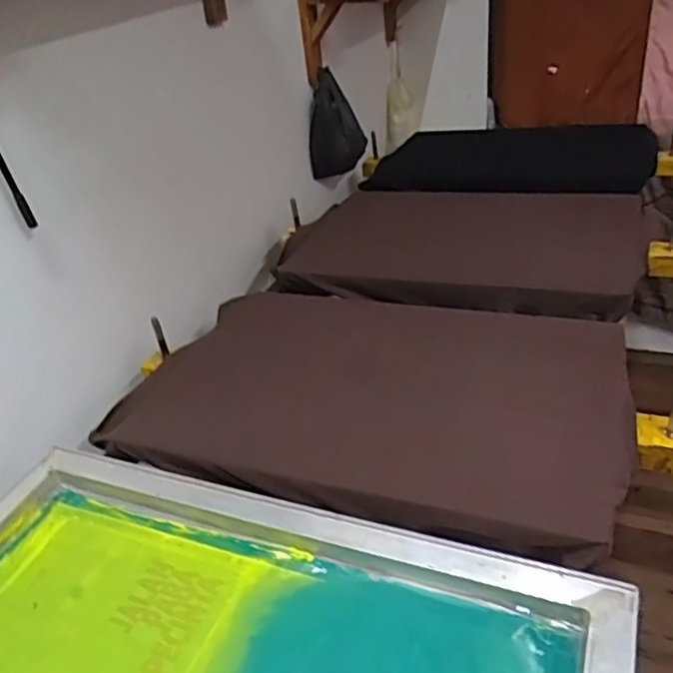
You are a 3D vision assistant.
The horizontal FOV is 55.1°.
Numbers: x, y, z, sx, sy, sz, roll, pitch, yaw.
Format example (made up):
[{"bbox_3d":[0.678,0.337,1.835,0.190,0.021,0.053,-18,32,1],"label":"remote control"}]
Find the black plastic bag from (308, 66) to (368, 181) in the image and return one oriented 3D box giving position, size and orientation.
[{"bbox_3d":[0.001,-0.491,1.548,0.140,0.247,0.077,-8,32,0],"label":"black plastic bag"}]

